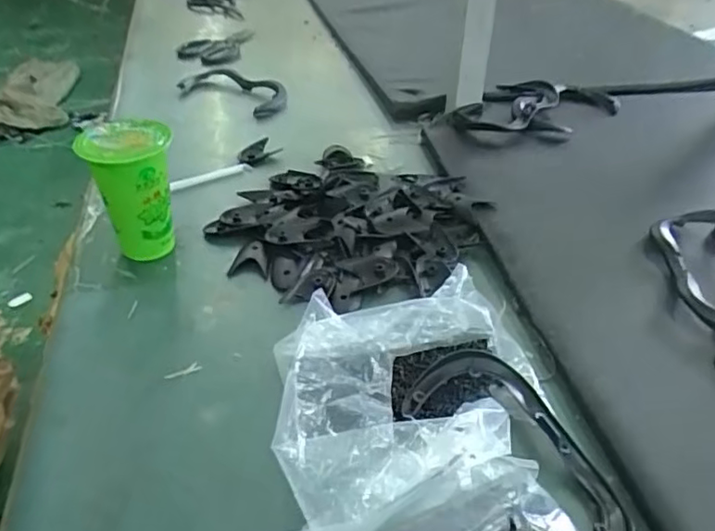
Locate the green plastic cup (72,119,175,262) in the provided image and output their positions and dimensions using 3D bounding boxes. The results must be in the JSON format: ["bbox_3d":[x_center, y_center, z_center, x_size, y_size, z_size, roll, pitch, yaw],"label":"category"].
[{"bbox_3d":[-0.225,-0.071,0.616,0.085,0.130,0.077,-7,39,-11],"label":"green plastic cup"}]

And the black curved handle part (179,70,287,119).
[{"bbox_3d":[-0.192,-0.286,0.982,0.181,0.035,0.098,19,41,20],"label":"black curved handle part"}]

